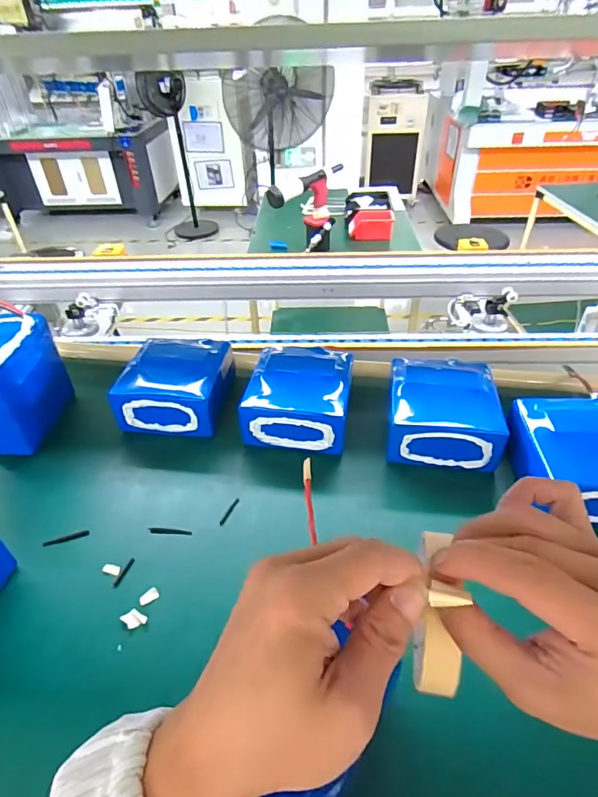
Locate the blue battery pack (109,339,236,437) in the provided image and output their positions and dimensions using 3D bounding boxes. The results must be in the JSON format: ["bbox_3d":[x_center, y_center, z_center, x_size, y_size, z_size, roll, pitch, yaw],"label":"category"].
[{"bbox_3d":[-0.184,-0.016,0.715,0.149,0.099,0.142,4,41,7],"label":"blue battery pack"}]

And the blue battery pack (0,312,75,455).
[{"bbox_3d":[-0.403,-0.018,0.663,0.092,0.156,0.136,-1,40,1],"label":"blue battery pack"}]

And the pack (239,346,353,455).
[{"bbox_3d":[0.002,0.002,0.681,0.146,0.098,0.142,5,41,8],"label":"pack"}]

